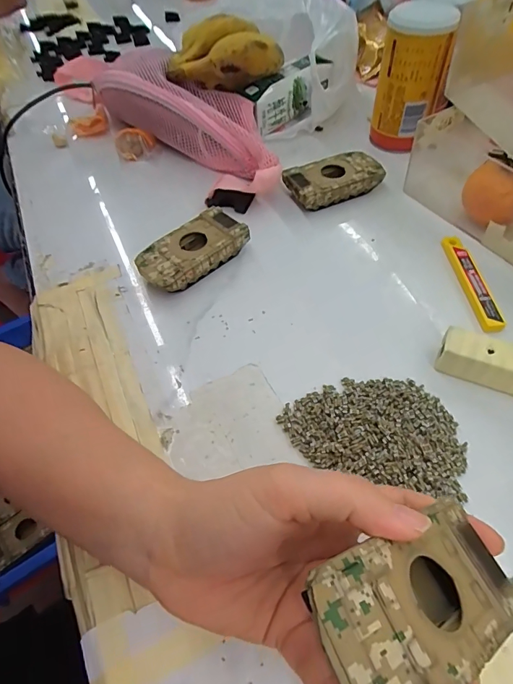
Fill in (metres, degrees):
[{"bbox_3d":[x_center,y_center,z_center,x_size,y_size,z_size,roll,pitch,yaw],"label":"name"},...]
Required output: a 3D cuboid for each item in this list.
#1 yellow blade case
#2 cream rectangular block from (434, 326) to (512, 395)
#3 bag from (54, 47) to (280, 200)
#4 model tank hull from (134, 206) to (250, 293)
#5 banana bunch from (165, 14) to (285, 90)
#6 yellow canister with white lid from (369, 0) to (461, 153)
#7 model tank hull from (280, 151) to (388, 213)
[{"bbox_3d":[0.176,-0.052,0.345,0.019,0.007,0.106,-5,53,1],"label":"yellow blade case"},{"bbox_3d":[0.161,0.015,0.287,0.067,0.026,0.026,22,58,20],"label":"cream rectangular block"},{"bbox_3d":[-0.117,-0.284,0.495,0.101,0.081,0.391,-39,60,-22],"label":"bag"},{"bbox_3d":[-0.056,-0.079,0.372,0.095,0.028,0.048,-39,60,-22],"label":"model tank hull"},{"bbox_3d":[-0.034,-0.306,0.457,0.121,0.078,0.050,-4,53,0],"label":"banana bunch"},{"bbox_3d":[0.158,-0.272,0.436,0.066,0.119,0.054,12,55,13],"label":"yellow canister with white lid"},{"bbox_3d":[0.079,-0.163,0.424,0.095,0.025,0.046,-20,54,-10],"label":"model tank hull"}]

